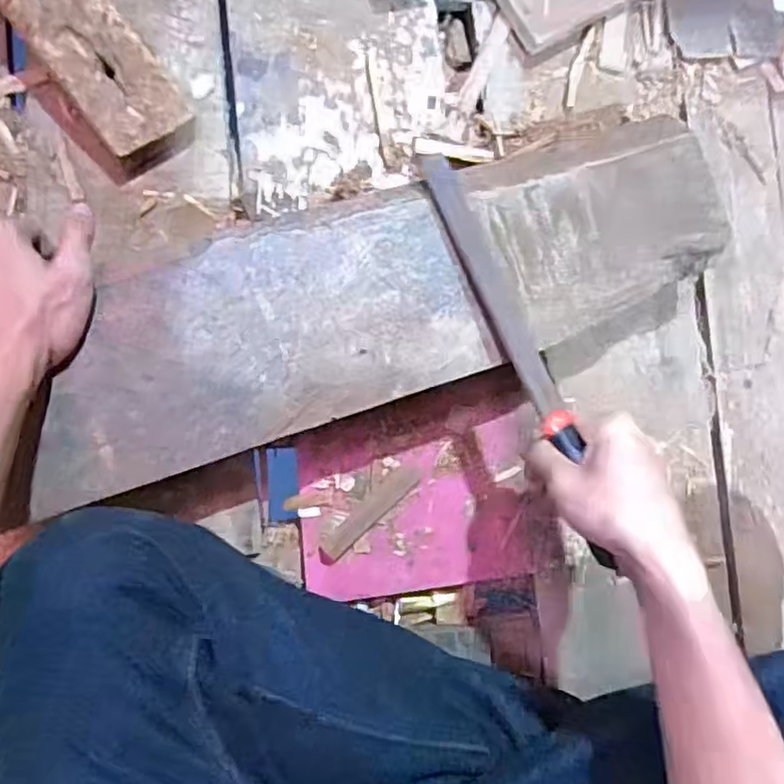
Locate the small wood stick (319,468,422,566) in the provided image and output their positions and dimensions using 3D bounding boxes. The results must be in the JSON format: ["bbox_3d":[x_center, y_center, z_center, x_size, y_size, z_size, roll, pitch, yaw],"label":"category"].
[{"bbox_3d":[-0.018,0.097,0.523,0.102,0.007,0.016,-43,95,-8],"label":"small wood stick"}]

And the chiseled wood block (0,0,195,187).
[{"bbox_3d":[-0.263,-0.292,0.466,0.085,0.075,0.286,-39,94,-9],"label":"chiseled wood block"}]

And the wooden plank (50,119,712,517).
[{"bbox_3d":[0.006,-0.071,0.457,0.501,0.022,0.141,-22,91,-11],"label":"wooden plank"}]

